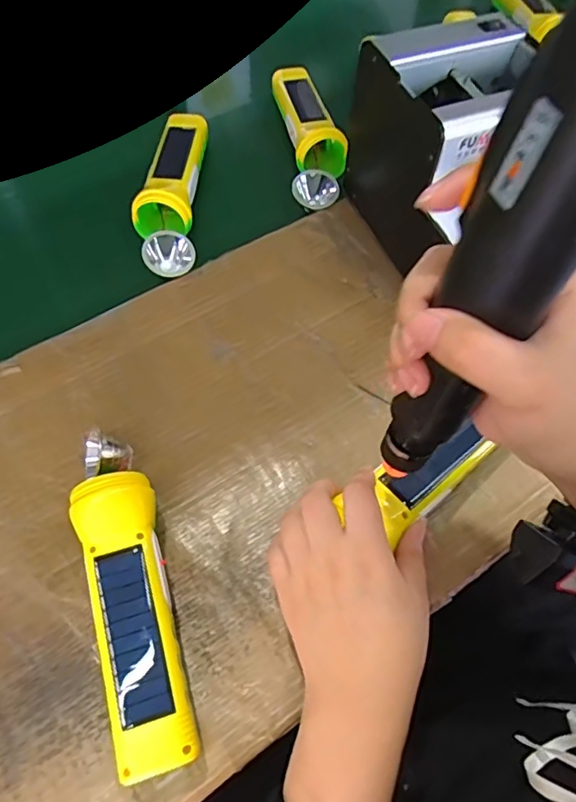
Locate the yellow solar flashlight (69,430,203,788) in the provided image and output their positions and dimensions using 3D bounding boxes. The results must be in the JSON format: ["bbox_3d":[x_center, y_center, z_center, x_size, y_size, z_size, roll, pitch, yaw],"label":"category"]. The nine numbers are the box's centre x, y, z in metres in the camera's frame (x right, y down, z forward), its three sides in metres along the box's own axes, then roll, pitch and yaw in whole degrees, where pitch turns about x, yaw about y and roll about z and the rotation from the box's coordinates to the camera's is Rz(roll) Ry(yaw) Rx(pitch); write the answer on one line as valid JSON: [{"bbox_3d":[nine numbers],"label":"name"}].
[{"bbox_3d":[-0.096,0.109,0.333,0.045,0.047,0.202,-16,62,-11],"label":"yellow solar flashlight"}]

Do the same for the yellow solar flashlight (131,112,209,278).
[{"bbox_3d":[-0.112,-0.210,0.522,0.054,0.039,0.206,1,60,-1],"label":"yellow solar flashlight"}]

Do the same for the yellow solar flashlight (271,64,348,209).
[{"bbox_3d":[0.023,-0.283,0.572,0.056,0.044,0.201,-5,61,-5],"label":"yellow solar flashlight"}]

